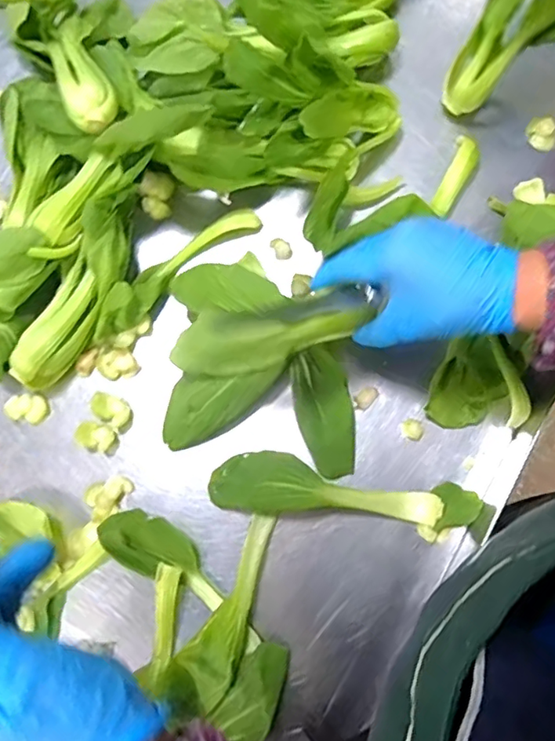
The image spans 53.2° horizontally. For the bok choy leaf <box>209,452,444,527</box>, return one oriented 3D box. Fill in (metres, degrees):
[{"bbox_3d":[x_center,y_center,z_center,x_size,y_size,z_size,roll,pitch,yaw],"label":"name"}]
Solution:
[{"bbox_3d":[0.036,0.092,0.424,0.172,0.024,0.045,8,79,3],"label":"bok choy leaf"}]

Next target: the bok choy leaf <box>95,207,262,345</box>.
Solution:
[{"bbox_3d":[-0.087,-0.087,0.468,0.168,0.032,0.030,-41,80,-7],"label":"bok choy leaf"}]

